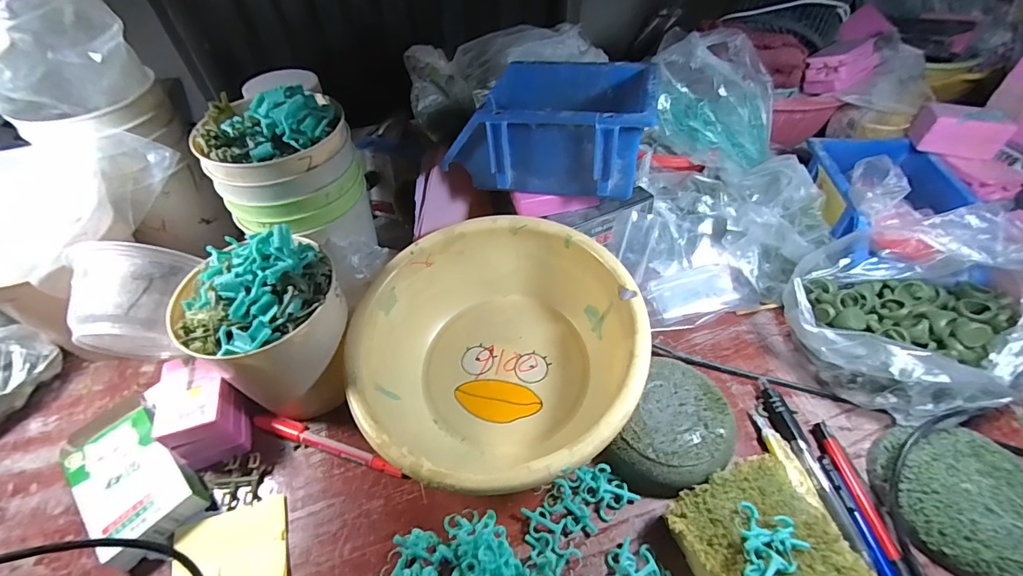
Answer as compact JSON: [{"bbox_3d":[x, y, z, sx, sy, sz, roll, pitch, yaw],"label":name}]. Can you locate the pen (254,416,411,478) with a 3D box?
[{"bbox_3d":[-0.152,0.126,0.368,0.138,0.007,0.013,14,51,14],"label":"pen"}]

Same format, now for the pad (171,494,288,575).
[{"bbox_3d":[-0.198,0.194,0.315,0.074,0.014,0.078,-17,51,-11],"label":"pad"}]

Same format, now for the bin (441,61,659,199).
[{"bbox_3d":[0.038,-0.152,0.405,0.161,0.072,0.126,9,50,11],"label":"bin"}]

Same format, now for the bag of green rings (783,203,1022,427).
[{"bbox_3d":[0.349,0.012,0.381,0.196,0.097,0.168,-30,54,-20],"label":"bag of green rings"}]

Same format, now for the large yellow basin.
[{"bbox_3d":[-0.013,0.053,0.368,0.221,0.087,0.217,-2,49,2],"label":"large yellow basin"}]

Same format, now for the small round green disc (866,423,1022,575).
[{"bbox_3d":[0.321,0.148,0.318,0.099,0.023,0.102,-2,49,2],"label":"small round green disc"}]

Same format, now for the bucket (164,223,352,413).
[{"bbox_3d":[-0.183,0.034,0.359,0.110,0.142,0.102,-2,49,2],"label":"bucket"}]

